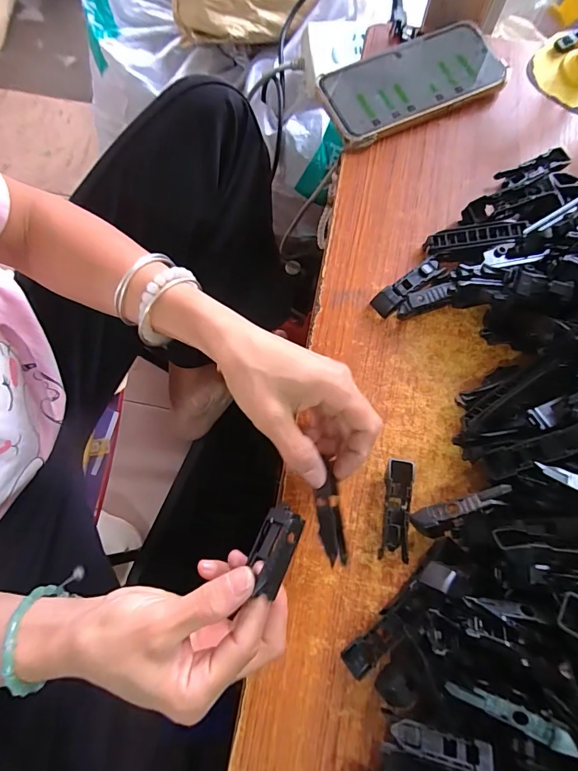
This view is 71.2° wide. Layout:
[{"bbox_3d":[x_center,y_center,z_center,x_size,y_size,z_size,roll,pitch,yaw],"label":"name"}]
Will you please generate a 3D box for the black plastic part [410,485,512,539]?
[{"bbox_3d":[0.113,0.082,0.265,0.064,0.009,0.017,-27,77,13],"label":"black plastic part"}]

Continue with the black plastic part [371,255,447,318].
[{"bbox_3d":[0.097,-0.081,0.327,0.064,0.016,0.017,-37,79,-8],"label":"black plastic part"}]

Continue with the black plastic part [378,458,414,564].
[{"bbox_3d":[0.075,0.087,0.285,0.018,0.014,0.067,8,76,2],"label":"black plastic part"}]

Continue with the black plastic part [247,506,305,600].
[{"bbox_3d":[-0.008,0.089,0.225,0.021,0.021,0.041,24,77,6],"label":"black plastic part"}]

